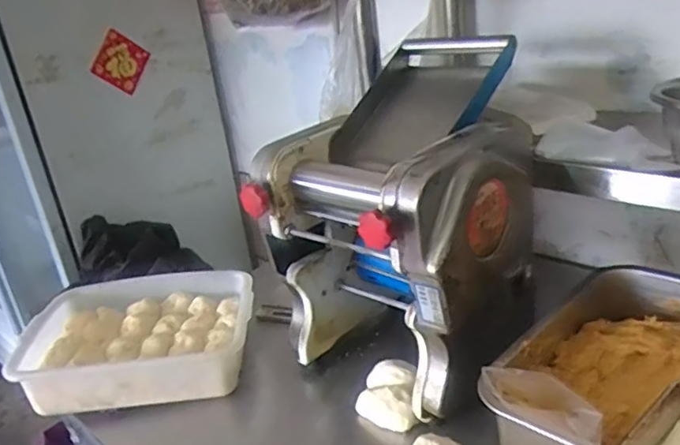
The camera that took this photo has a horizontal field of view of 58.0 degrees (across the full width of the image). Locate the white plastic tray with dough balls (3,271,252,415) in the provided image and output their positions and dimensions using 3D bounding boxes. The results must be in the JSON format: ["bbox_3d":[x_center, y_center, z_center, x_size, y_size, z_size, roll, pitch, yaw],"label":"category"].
[{"bbox_3d":[-0.315,0.184,0.994,0.350,0.084,0.273,-10,23,-5],"label":"white plastic tray with dough balls"}]

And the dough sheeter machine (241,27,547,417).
[{"bbox_3d":[0.103,0.003,0.871,0.296,0.380,0.356,15,32,42],"label":"dough sheeter machine"}]

